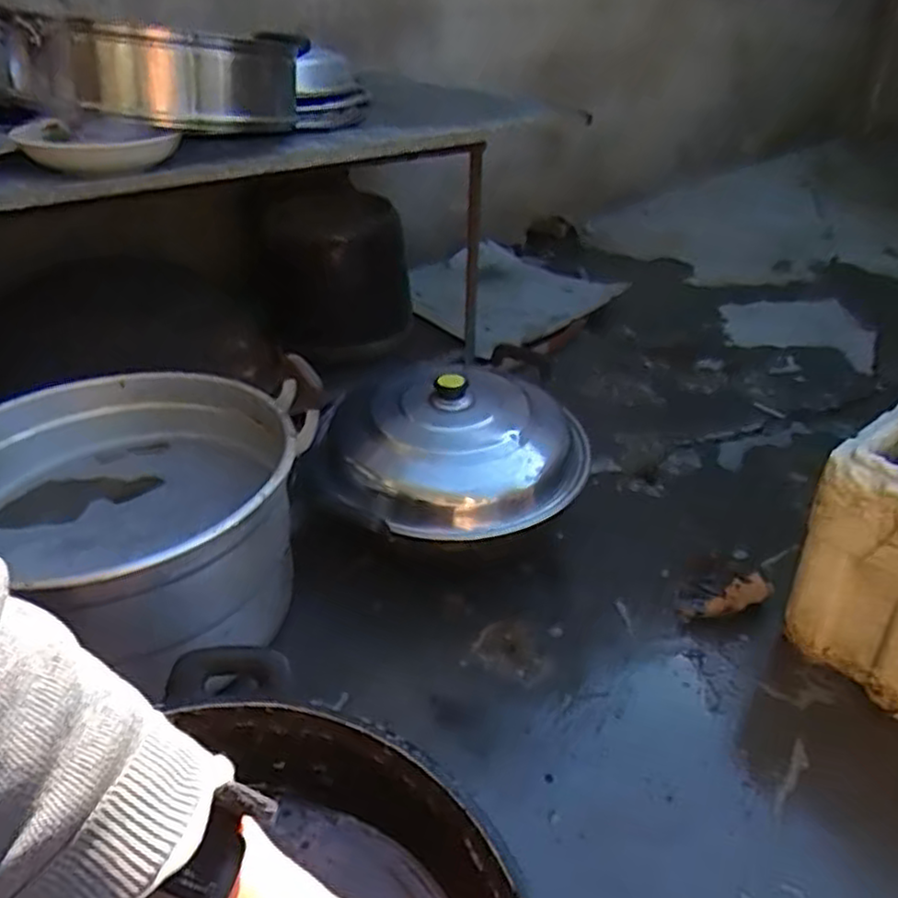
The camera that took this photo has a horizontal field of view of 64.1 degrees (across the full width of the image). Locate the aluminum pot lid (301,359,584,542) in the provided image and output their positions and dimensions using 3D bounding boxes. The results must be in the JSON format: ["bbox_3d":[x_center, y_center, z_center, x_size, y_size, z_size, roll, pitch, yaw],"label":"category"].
[{"bbox_3d":[0.004,-0.018,0.908,0.345,0.102,0.319,-1,36,1],"label":"aluminum pot lid"}]

